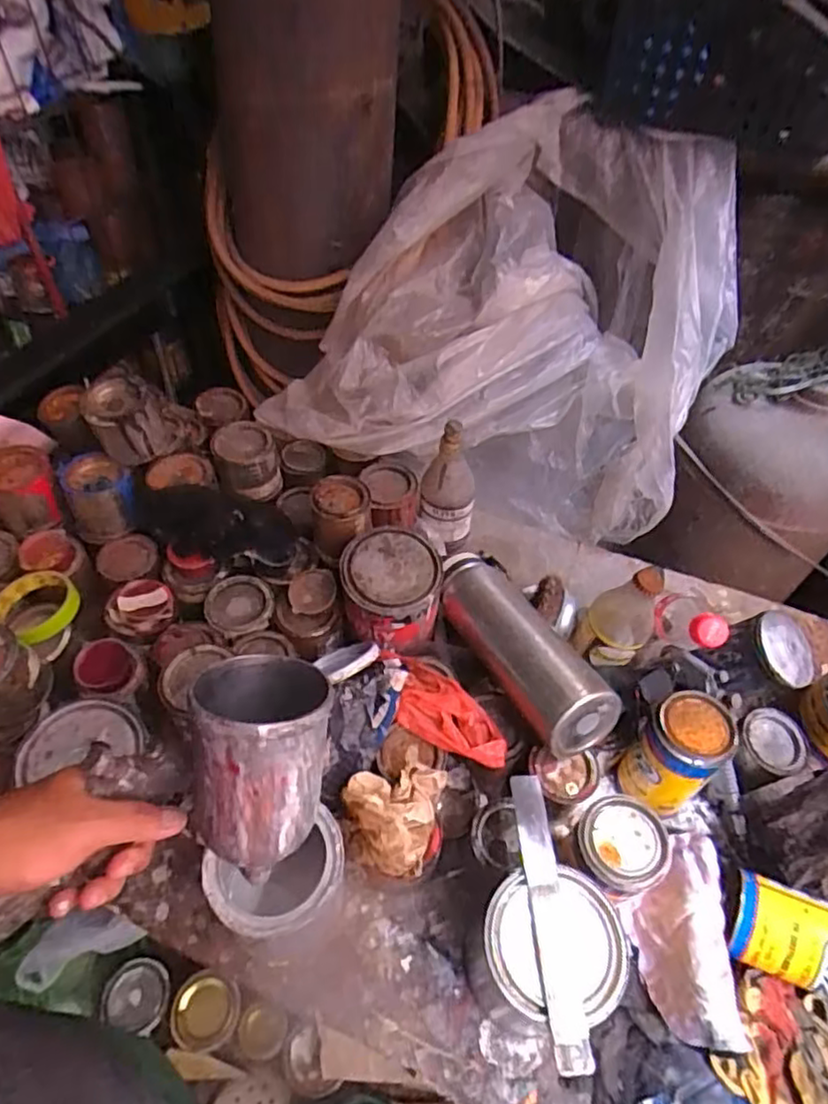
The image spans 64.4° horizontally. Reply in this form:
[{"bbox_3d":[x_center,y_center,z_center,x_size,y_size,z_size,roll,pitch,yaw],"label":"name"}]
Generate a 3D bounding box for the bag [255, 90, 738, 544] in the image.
[{"bbox_3d":[0.126,-0.282,0.874,0.550,0.391,0.400,11,51,7],"label":"bag"}]

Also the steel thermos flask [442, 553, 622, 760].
[{"bbox_3d":[0.100,0.089,0.672,0.077,0.077,0.249,-20,41,-17],"label":"steel thermos flask"}]

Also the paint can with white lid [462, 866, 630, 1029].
[{"bbox_3d":[0.101,0.324,0.527,0.105,0.119,0.099,1,50,-1],"label":"paint can with white lid"}]

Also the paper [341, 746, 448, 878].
[{"bbox_3d":[-0.008,0.213,0.556,0.089,0.042,0.087,-29,57,-23],"label":"paper"}]

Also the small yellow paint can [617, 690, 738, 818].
[{"bbox_3d":[0.248,0.193,0.623,0.071,0.122,0.065,1,50,-1],"label":"small yellow paint can"}]

